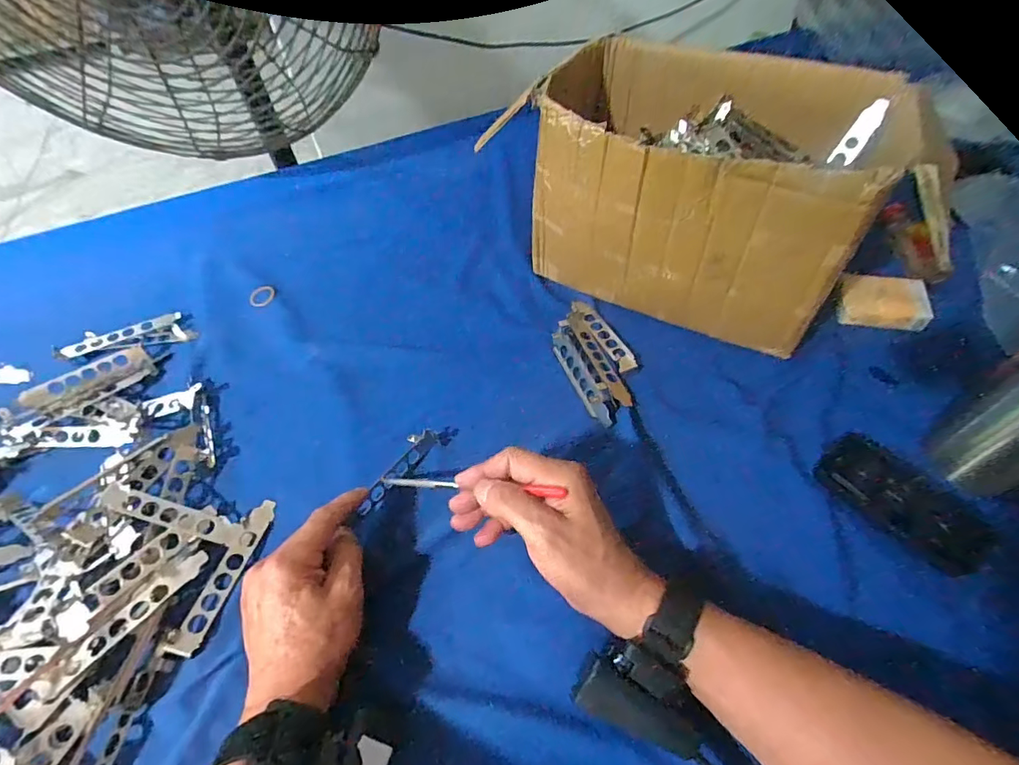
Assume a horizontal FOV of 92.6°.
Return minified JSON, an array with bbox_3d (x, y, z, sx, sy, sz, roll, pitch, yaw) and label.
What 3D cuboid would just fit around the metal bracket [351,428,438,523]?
[{"bbox_3d":[-0.100,0.079,0.421,0.019,0.017,0.102,27,55,22],"label":"metal bracket"}]

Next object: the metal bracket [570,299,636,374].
[{"bbox_3d":[0.099,-0.053,0.506,0.024,0.010,0.109,-20,54,-12],"label":"metal bracket"}]

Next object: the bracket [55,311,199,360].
[{"bbox_3d":[-0.425,-0.051,0.545,0.131,0.022,0.042,-17,53,-10],"label":"bracket"}]

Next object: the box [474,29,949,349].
[{"bbox_3d":[0.196,-0.184,0.494,0.327,0.199,0.212,21,56,18],"label":"box"}]

